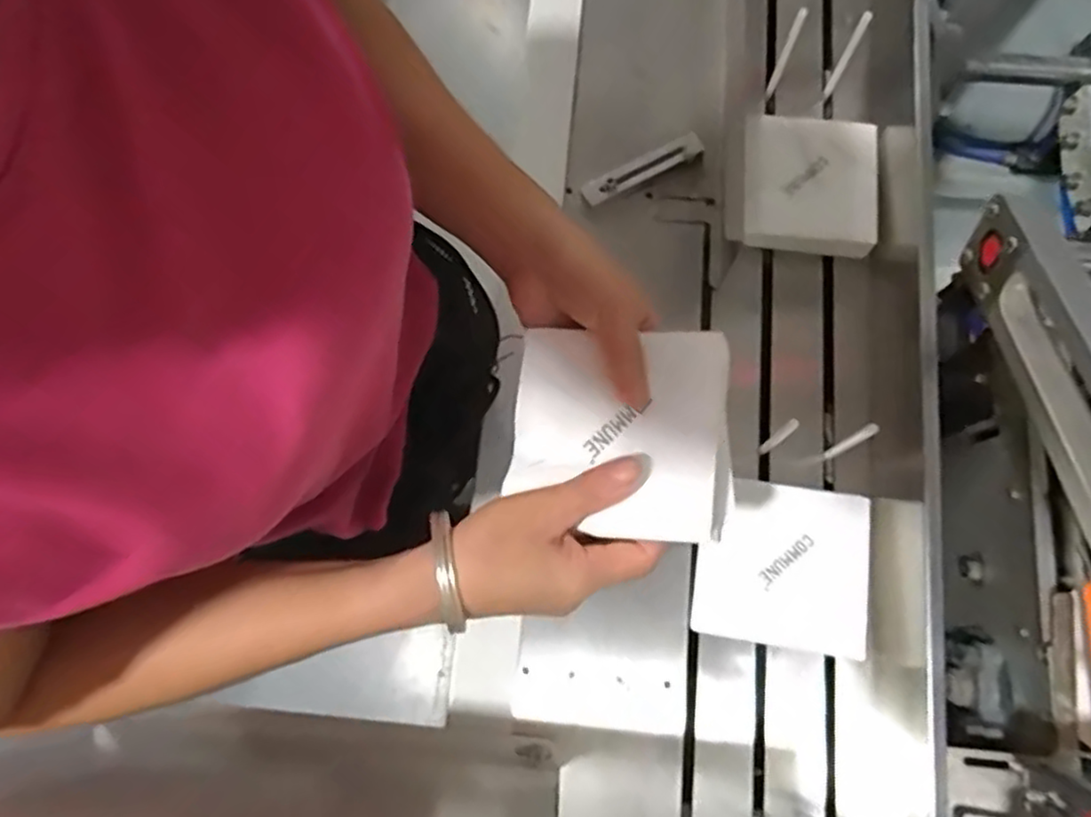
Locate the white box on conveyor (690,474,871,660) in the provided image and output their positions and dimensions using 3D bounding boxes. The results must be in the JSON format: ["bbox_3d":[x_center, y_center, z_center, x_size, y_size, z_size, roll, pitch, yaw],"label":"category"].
[{"bbox_3d":[0.177,0.117,0.533,0.124,0.031,0.117,9,75,4],"label":"white box on conveyor"}]

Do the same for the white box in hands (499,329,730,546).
[{"bbox_3d":[0.039,0.014,0.402,0.122,0.023,0.114,0,72,15],"label":"white box in hands"}]

